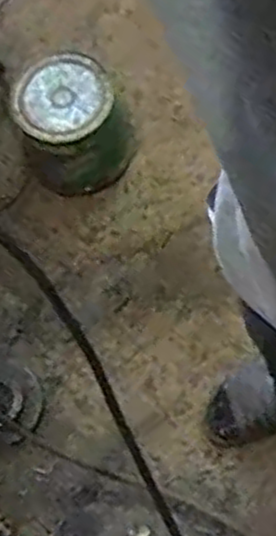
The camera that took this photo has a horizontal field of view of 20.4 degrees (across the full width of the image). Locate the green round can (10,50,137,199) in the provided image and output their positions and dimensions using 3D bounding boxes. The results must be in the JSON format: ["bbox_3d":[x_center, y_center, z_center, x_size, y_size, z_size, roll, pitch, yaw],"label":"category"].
[{"bbox_3d":[-0.108,-0.245,1.350,0.195,0.191,0.180,-2,71,5],"label":"green round can"}]

